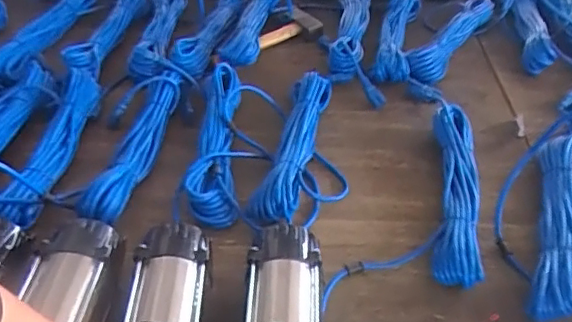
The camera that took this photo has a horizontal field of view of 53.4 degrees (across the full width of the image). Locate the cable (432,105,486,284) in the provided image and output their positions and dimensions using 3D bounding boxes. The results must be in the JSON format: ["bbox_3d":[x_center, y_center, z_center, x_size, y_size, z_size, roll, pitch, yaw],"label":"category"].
[{"bbox_3d":[0.248,0.036,0.827,0.066,0.043,0.337,8,41,7],"label":"cable"}]

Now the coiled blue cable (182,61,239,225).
[{"bbox_3d":[-0.108,-0.036,0.911,0.075,0.048,0.357,-1,41,-2],"label":"coiled blue cable"}]

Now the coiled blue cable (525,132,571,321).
[{"bbox_3d":[0.378,0.074,0.784,0.079,0.049,0.340,16,43,17],"label":"coiled blue cable"}]

